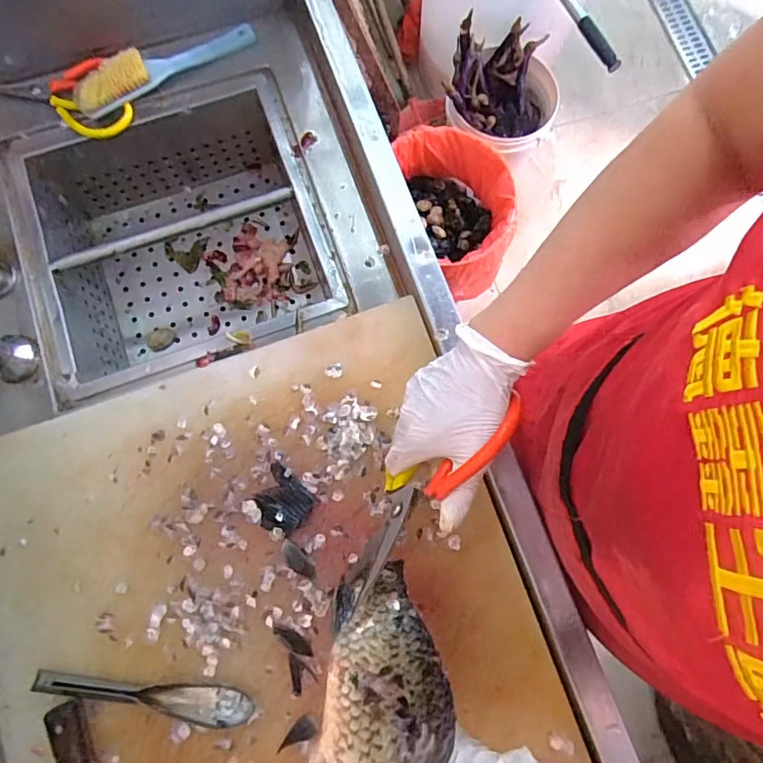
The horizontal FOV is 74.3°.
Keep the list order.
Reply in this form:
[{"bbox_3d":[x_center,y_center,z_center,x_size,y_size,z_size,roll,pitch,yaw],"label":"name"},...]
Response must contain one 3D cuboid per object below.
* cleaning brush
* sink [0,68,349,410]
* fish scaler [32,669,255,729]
[{"bbox_3d":[-0.257,-0.378,0.603,0.227,0.047,0.050,-25,79,-4],"label":"cleaning brush"},{"bbox_3d":[-0.248,-0.165,0.668,0.351,0.180,0.335,-18,80,-4],"label":"sink"},{"bbox_3d":[-0.223,0.296,0.471,0.201,0.012,0.031,5,78,2],"label":"fish scaler"}]

